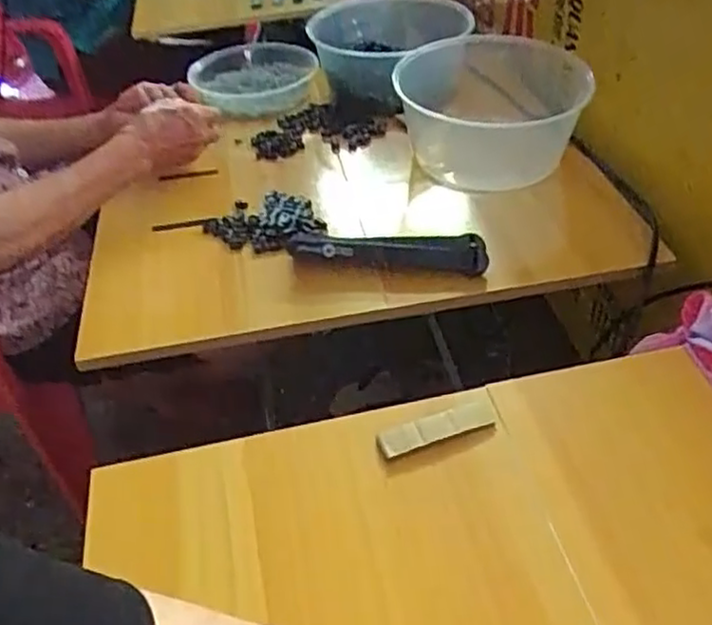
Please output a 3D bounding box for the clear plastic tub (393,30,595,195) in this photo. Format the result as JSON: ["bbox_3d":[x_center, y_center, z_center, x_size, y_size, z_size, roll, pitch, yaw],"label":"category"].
[{"bbox_3d":[0.170,-0.257,0.900,0.233,0.113,0.253,3,42,9],"label":"clear plastic tub"}]

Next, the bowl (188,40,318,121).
[{"bbox_3d":[-0.135,-0.333,1.009,0.160,0.054,0.176,-3,42,2],"label":"bowl"}]

